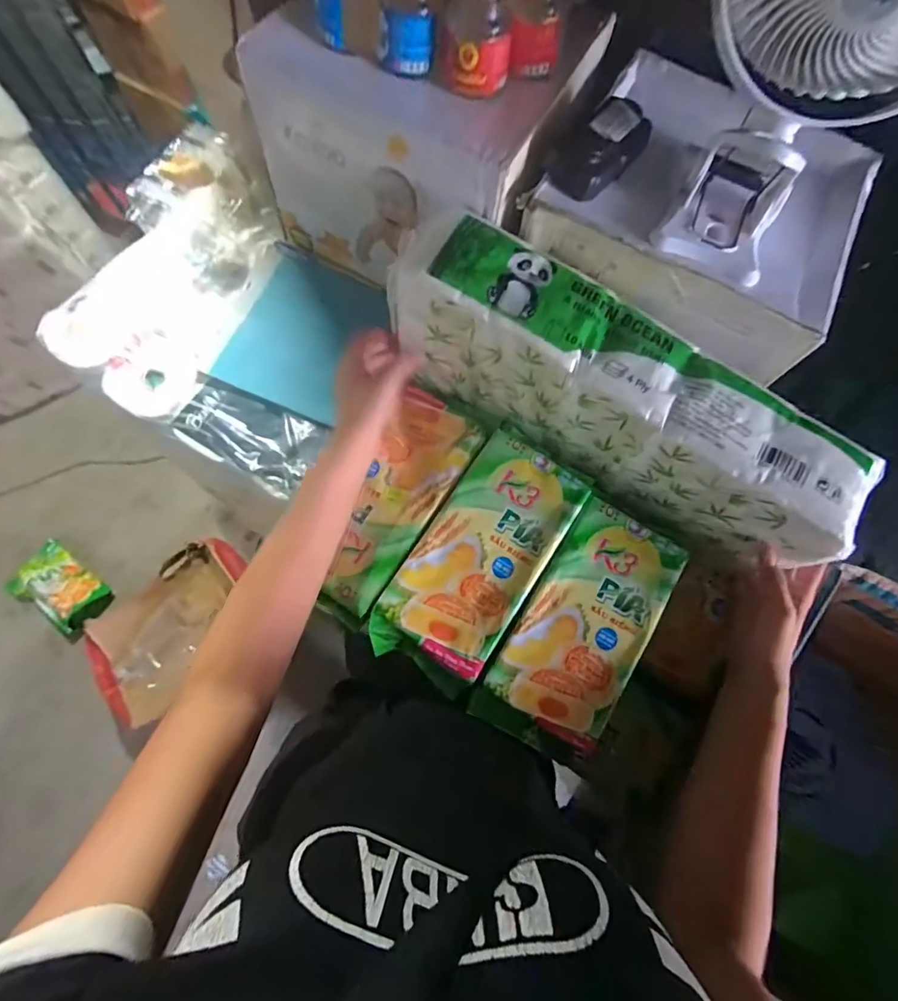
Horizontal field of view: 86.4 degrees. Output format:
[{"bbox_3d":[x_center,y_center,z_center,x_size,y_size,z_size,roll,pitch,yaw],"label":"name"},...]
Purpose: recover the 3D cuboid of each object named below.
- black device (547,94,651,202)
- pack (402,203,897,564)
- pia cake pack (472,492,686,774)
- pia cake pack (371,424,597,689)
[{"bbox_3d":[0.125,-0.280,0.378,0.044,0.031,0.107,35,74,9],"label":"black device"},{"bbox_3d":[0.139,-0.086,0.429,0.402,0.152,0.083,31,73,5],"label":"pack"},{"bbox_3d":[0.122,0.119,0.444,0.108,0.050,0.221,30,73,7],"label":"pia cake pack"},{"bbox_3d":[0.034,0.045,0.444,0.108,0.041,0.237,32,73,8],"label":"pia cake pack"}]

